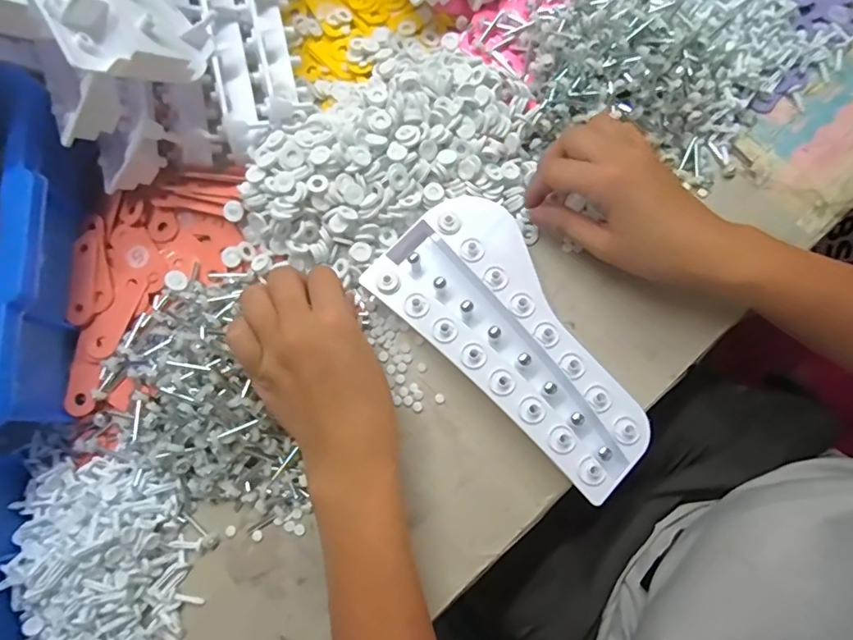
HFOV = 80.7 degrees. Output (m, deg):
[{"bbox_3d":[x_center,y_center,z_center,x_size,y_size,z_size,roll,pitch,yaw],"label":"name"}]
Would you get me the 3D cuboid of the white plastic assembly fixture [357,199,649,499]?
[{"bbox_3d":[0.070,0.008,0.370,0.222,0.040,0.109,43,81,8],"label":"white plastic assembly fixture"}]

